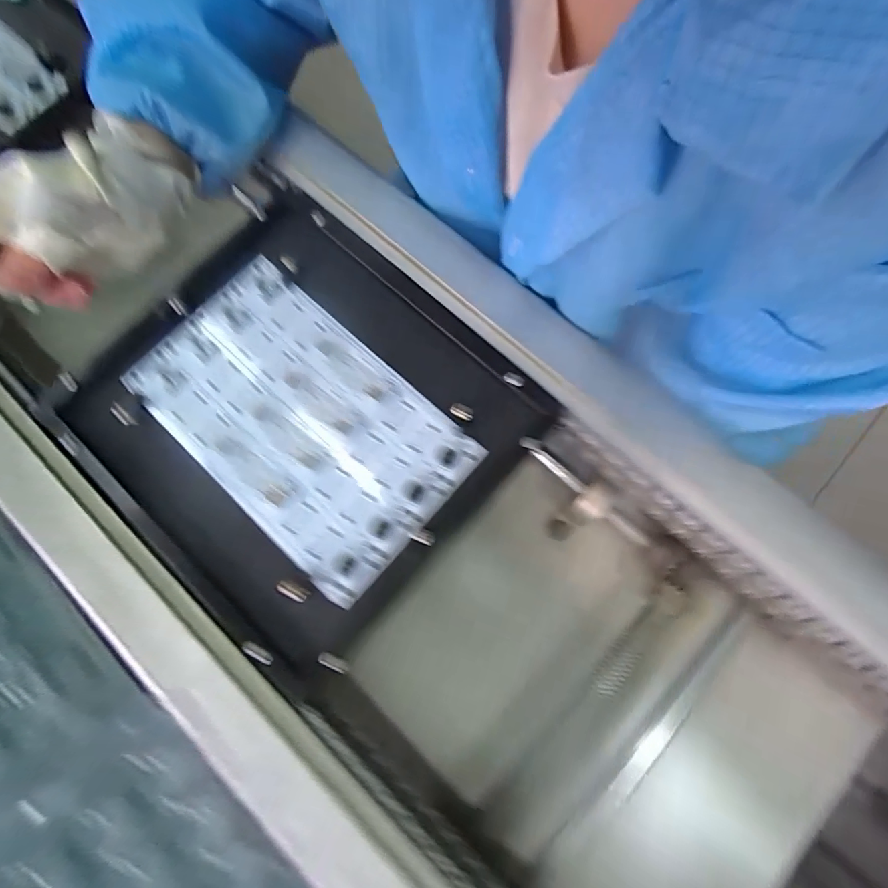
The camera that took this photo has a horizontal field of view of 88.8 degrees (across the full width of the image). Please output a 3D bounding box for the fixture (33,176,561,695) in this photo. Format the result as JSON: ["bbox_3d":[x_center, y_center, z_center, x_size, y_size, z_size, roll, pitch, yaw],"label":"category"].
[{"bbox_3d":[-0.101,-0.020,0.302,0.252,0.029,0.246,40,80,9],"label":"fixture"}]

